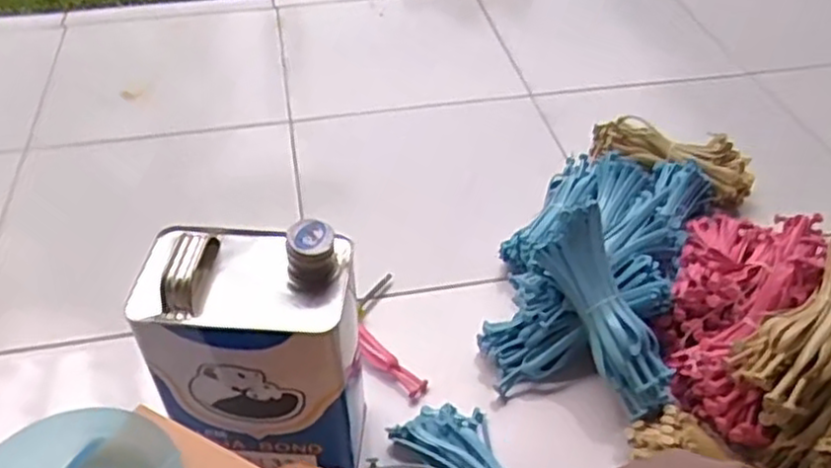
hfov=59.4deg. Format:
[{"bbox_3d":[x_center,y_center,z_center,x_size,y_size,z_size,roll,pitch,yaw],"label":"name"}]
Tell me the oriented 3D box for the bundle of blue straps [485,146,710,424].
[{"bbox_3d":[0.223,0.007,0.851,0.218,0.134,0.374,15,46,14],"label":"bundle of blue straps"}]

